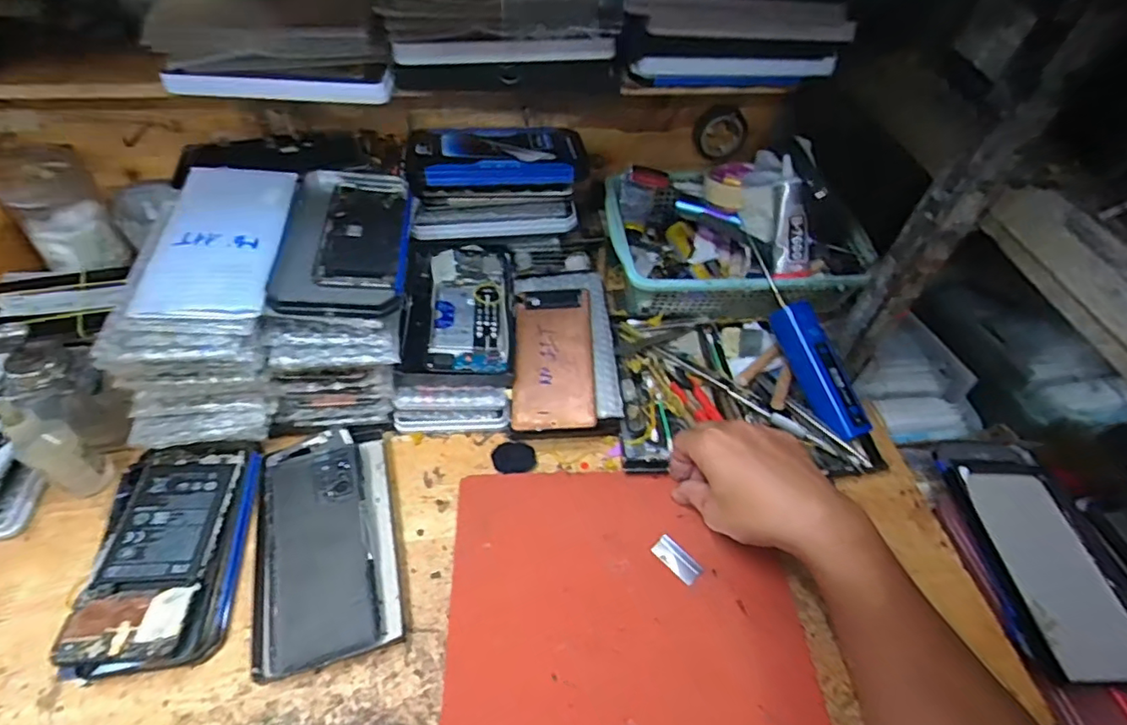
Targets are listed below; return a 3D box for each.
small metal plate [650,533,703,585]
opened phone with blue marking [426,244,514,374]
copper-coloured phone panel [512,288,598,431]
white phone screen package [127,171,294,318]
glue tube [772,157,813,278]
[{"bbox_3d":[0.089,0.154,0.435,0.021,0.004,0.039,-35,65,-26],"label":"small metal plate"},{"bbox_3d":[-0.090,-0.059,0.542,0.079,0.011,0.167,-2,51,-5],"label":"opened phone with blue marking"},{"bbox_3d":[-0.009,-0.008,0.515,0.072,0.005,0.156,-4,56,6],"label":"copper-coloured phone panel"},{"bbox_3d":[-0.267,-0.102,0.434,0.086,0.012,0.170,-3,51,-7],"label":"white phone screen package"},{"bbox_3d":[0.234,-0.147,0.566,0.032,0.024,0.118,-8,99,-11],"label":"glue tube"}]

